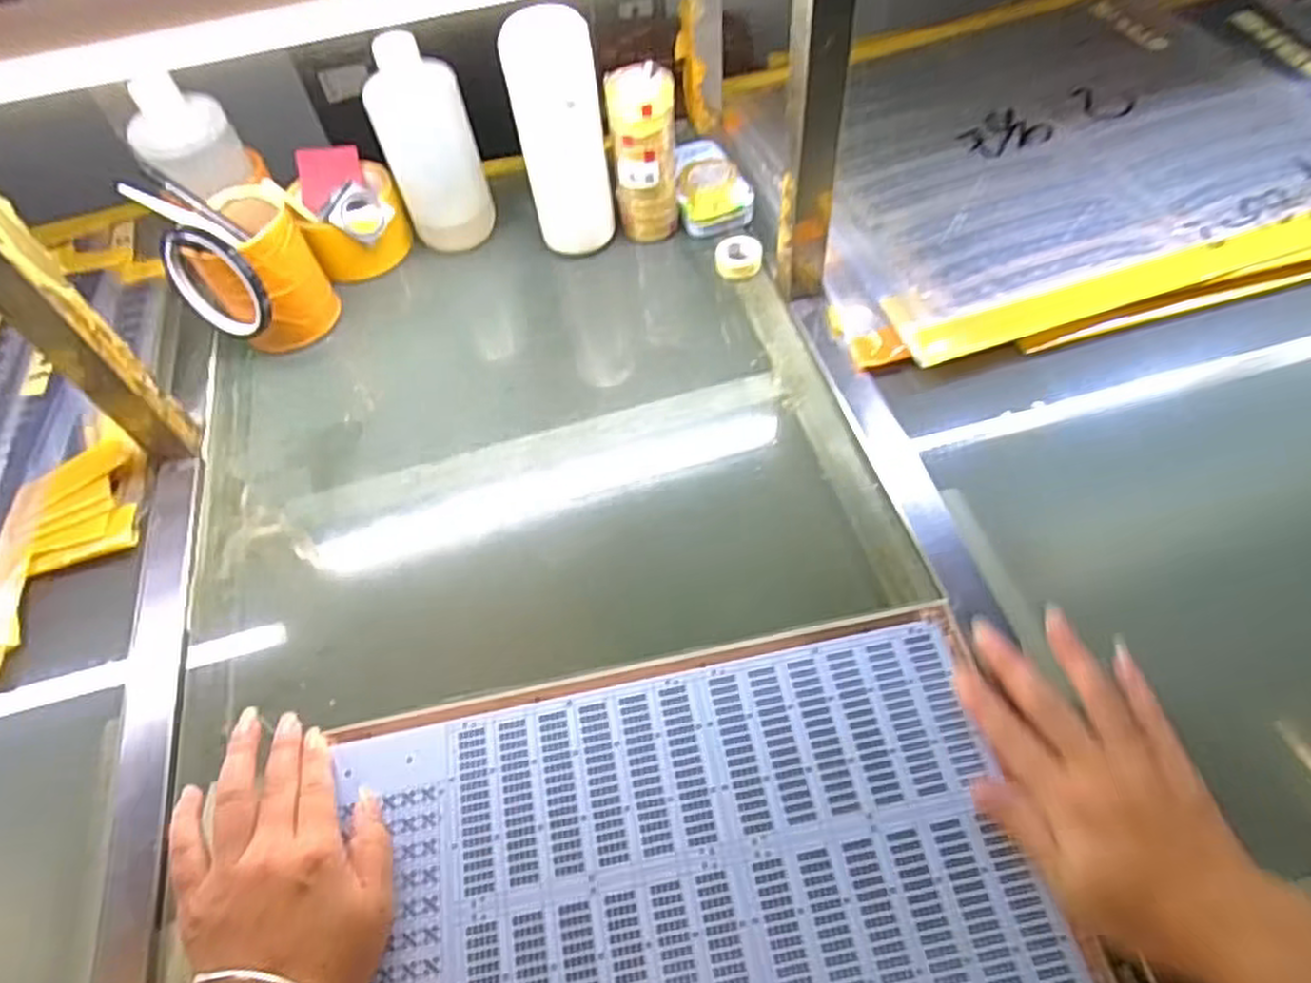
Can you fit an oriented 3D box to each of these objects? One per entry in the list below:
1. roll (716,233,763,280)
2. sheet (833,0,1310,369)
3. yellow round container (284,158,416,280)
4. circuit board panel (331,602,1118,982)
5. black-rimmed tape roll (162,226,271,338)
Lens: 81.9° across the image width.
[{"bbox_3d":[0.073,-0.206,0.657,0.040,0.012,0.045,0,56,6],"label":"roll"},{"bbox_3d":[0.415,-0.339,0.699,0.536,0.022,0.434,-13,57,-1],"label":"sheet"},{"bbox_3d":[-0.272,-0.244,0.688,0.089,0.068,0.087,-28,58,-13],"label":"yellow round container"},{"bbox_3d":[0.015,0.195,0.393,0.356,0.011,0.219,-11,59,-2],"label":"circuit board panel"},{"bbox_3d":[-0.342,-0.162,0.589,0.083,0.091,0.017,-13,38,30],"label":"black-rimmed tape roll"}]

